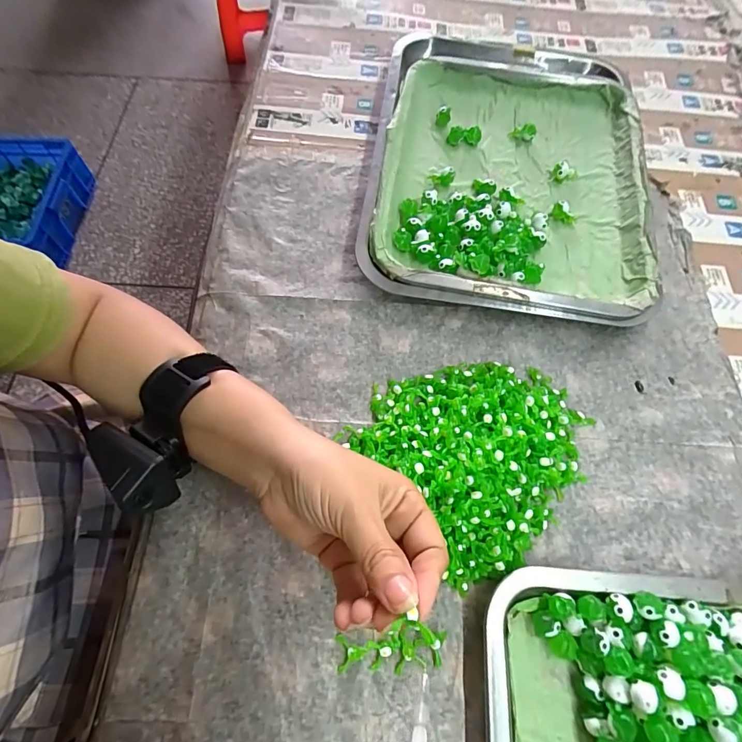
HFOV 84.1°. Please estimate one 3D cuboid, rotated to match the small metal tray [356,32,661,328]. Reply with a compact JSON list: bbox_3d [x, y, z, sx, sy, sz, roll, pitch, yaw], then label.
[{"bbox_3d":[0.133,-0.208,0.410,0.254,0.034,0.342,8,67,1],"label":"small metal tray"}]

